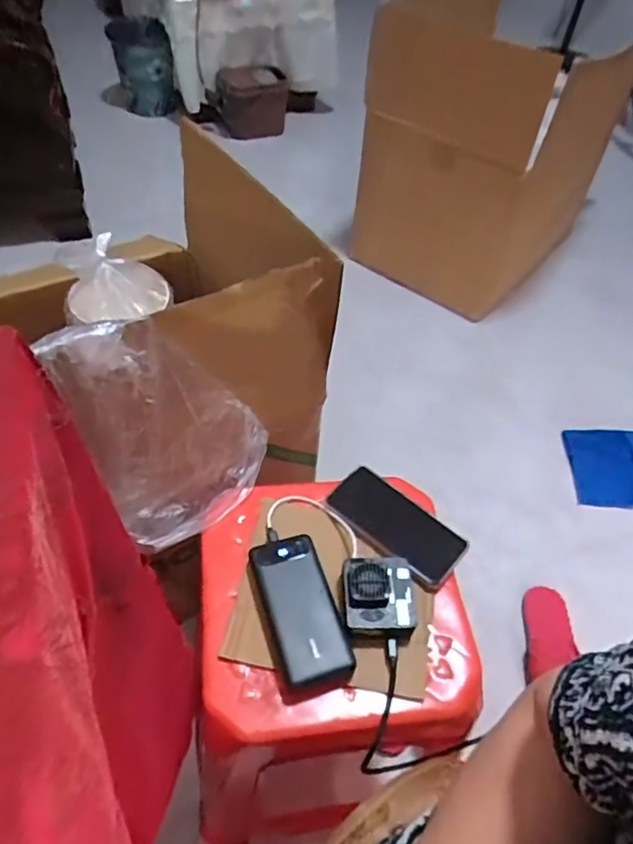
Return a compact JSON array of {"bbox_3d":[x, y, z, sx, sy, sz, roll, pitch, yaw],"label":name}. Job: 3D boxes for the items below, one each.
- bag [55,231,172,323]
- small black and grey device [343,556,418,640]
[{"bbox_3d":[-0.329,-0.225,0.928,0.165,0.104,0.119,1,50,-3],"label":"bag"},{"bbox_3d":[0.065,0.185,0.605,0.074,0.047,0.079,1,50,-3],"label":"small black and grey device"}]

